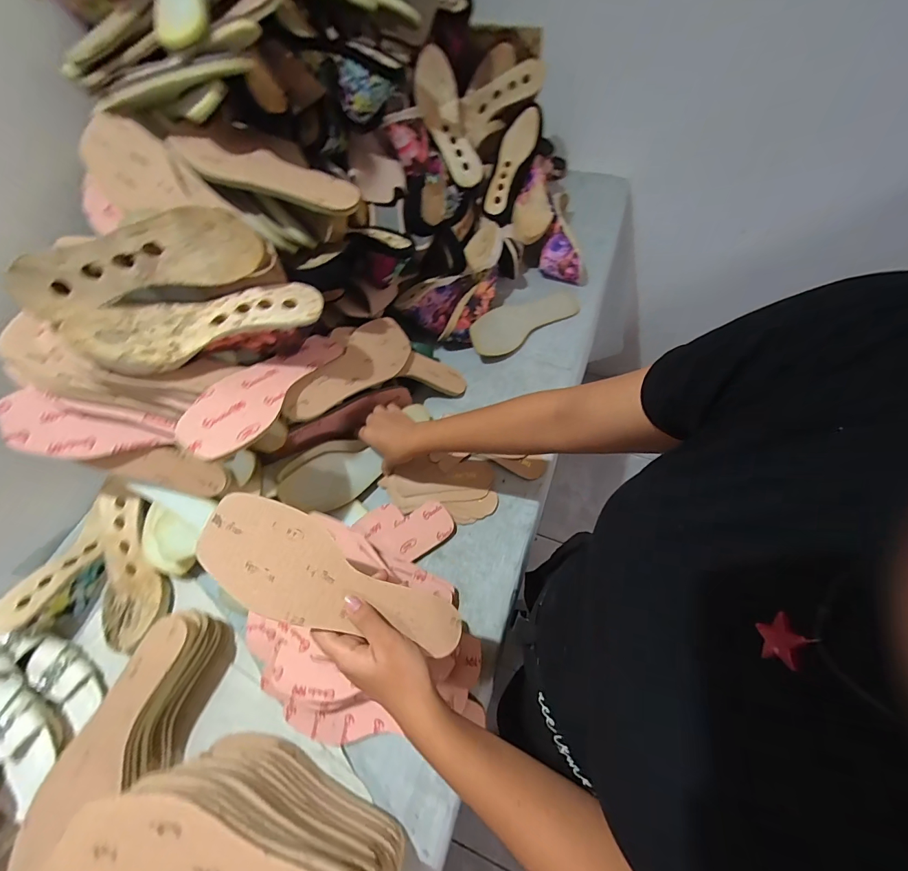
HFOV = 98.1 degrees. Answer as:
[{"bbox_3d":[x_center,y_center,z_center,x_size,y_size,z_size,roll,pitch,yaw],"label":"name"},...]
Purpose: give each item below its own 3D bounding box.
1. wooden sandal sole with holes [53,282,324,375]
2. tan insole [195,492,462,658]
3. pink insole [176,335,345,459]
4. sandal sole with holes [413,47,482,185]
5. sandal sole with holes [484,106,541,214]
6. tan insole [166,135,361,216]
[{"bbox_3d":[-0.277,-0.137,0.432,0.238,0.052,0.082,-22,63,-8],"label":"wooden sandal sole with holes"},{"bbox_3d":[-0.102,0.130,0.345,0.235,0.006,0.082,28,56,-9],"label":"tan insole"},{"bbox_3d":[-0.223,-0.063,0.476,0.073,0.023,0.239,17,45,13],"label":"pink insole"},{"bbox_3d":[-0.010,-0.614,0.774,0.078,0.087,0.241,-22,94,-7],"label":"sandal sole with holes"},{"bbox_3d":[0.108,-0.530,0.771,0.073,0.041,0.222,21,91,14],"label":"sandal sole with holes"},{"bbox_3d":[-0.226,-0.315,0.471,0.225,0.013,0.056,19,79,0],"label":"tan insole"}]

